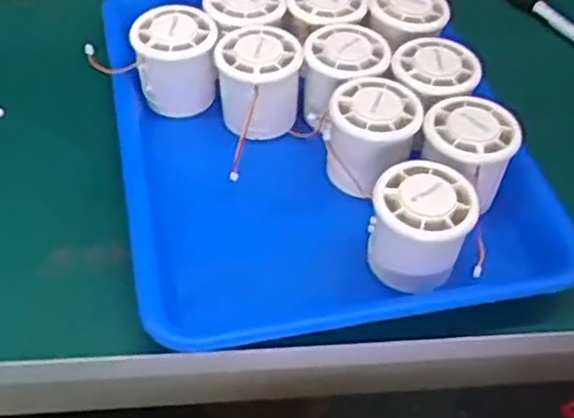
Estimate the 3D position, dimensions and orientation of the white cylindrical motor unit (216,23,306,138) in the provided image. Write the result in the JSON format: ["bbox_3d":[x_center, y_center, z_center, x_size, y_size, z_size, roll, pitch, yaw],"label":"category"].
[{"bbox_3d":[-0.019,-0.084,0.526,0.052,0.060,0.055,2,47,-2],"label":"white cylindrical motor unit"}]

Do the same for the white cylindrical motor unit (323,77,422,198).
[{"bbox_3d":[0.053,-0.046,0.490,0.053,0.049,0.058,6,47,2],"label":"white cylindrical motor unit"}]

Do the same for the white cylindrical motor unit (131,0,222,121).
[{"bbox_3d":[-0.076,-0.100,0.537,0.056,0.058,0.053,2,47,-2],"label":"white cylindrical motor unit"}]

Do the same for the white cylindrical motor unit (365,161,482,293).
[{"bbox_3d":[0.076,0.010,0.444,0.054,0.056,0.053,2,47,-2],"label":"white cylindrical motor unit"}]

